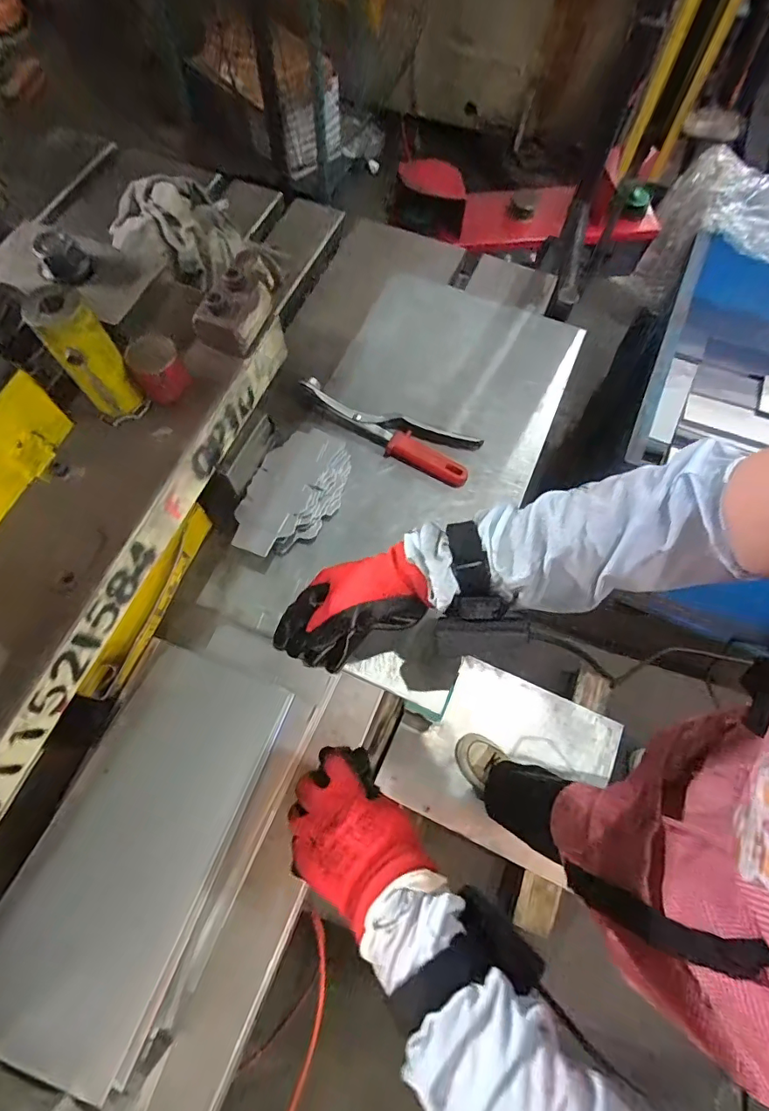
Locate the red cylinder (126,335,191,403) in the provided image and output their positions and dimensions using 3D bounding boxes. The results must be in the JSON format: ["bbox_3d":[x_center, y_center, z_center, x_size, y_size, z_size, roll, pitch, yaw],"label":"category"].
[{"bbox_3d":[-0.179,-0.148,0.392,0.036,0.039,0.034,0,68,0],"label":"red cylinder"}]

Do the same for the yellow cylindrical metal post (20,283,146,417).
[{"bbox_3d":[-0.218,-0.147,0.366,0.041,0.093,0.041,0,68,0],"label":"yellow cylindrical metal post"}]

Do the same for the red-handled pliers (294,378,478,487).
[{"bbox_3d":[0.001,-0.135,0.539,0.198,0.026,0.054,20,70,8],"label":"red-handled pliers"}]

